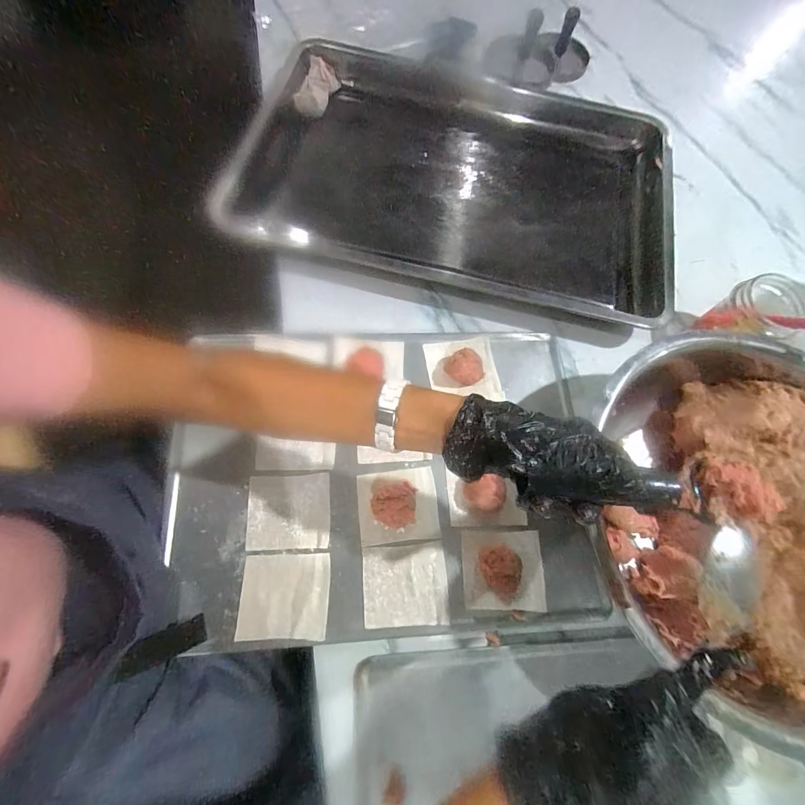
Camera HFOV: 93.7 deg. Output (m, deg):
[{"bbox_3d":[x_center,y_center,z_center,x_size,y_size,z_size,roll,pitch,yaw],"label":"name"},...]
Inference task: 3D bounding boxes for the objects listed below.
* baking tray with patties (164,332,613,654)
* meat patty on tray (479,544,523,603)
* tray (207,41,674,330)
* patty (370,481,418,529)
[{"bbox_3d":[-0.014,0.069,0.414,0.440,0.031,0.332,-2,70,-3],"label":"baking tray with patties"},{"bbox_3d":[0.098,0.172,0.378,0.037,0.032,0.051,-9,71,-7],"label":"meat patty on tray"},{"bbox_3d":[0.085,-0.332,0.550,0.624,0.053,0.370,15,70,1],"label":"tray"},{"bbox_3d":[-0.006,0.109,0.396,0.050,0.033,0.043,-24,74,-12],"label":"patty"}]

